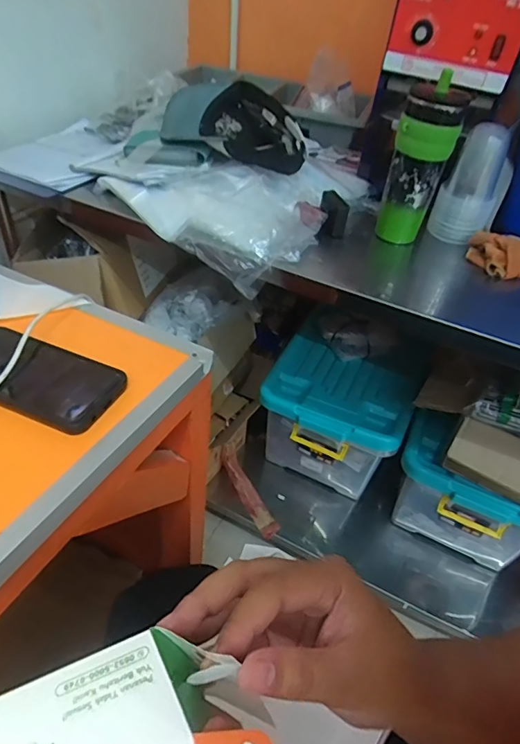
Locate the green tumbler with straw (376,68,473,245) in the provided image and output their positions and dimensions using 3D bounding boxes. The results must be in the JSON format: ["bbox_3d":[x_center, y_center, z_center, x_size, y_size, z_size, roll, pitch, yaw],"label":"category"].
[{"bbox_3d":[0.236,-0.301,0.713,0.082,0.224,0.074,21,43,15],"label":"green tumbler with straw"}]

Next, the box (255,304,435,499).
[{"bbox_3d":[0.195,0.115,1.240,0.342,0.284,0.298,20,43,14],"label":"box"}]

